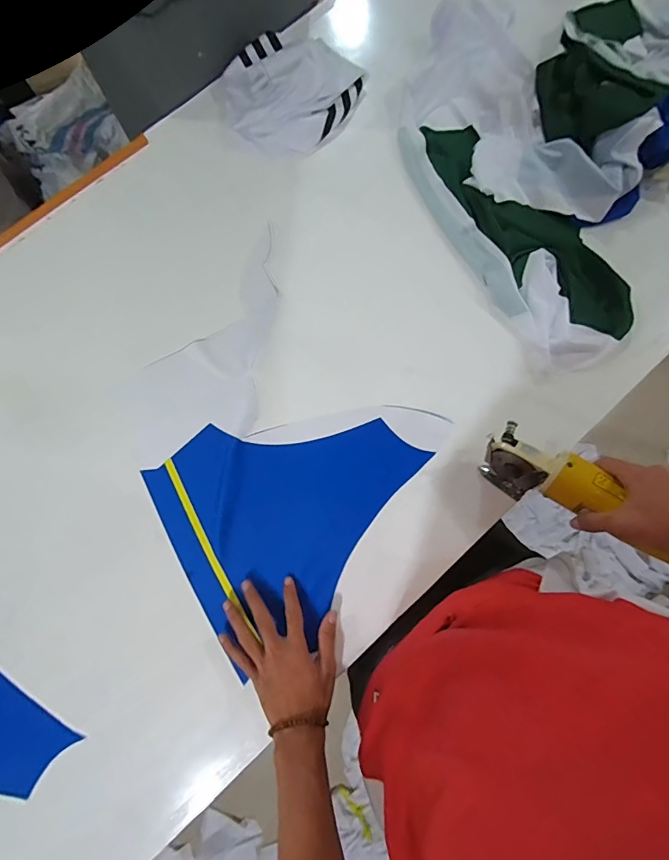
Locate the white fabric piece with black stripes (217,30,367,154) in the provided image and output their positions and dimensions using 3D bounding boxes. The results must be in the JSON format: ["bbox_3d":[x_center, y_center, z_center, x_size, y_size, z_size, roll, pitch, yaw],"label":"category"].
[{"bbox_3d":[-0.066,-0.523,0.682,0.220,0.044,0.178,-35,81,-6],"label":"white fabric piece with black stripes"}]

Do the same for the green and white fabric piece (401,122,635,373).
[{"bbox_3d":[0.259,-0.292,0.651,0.168,0.023,0.431,-33,81,-5],"label":"green and white fabric piece"}]

